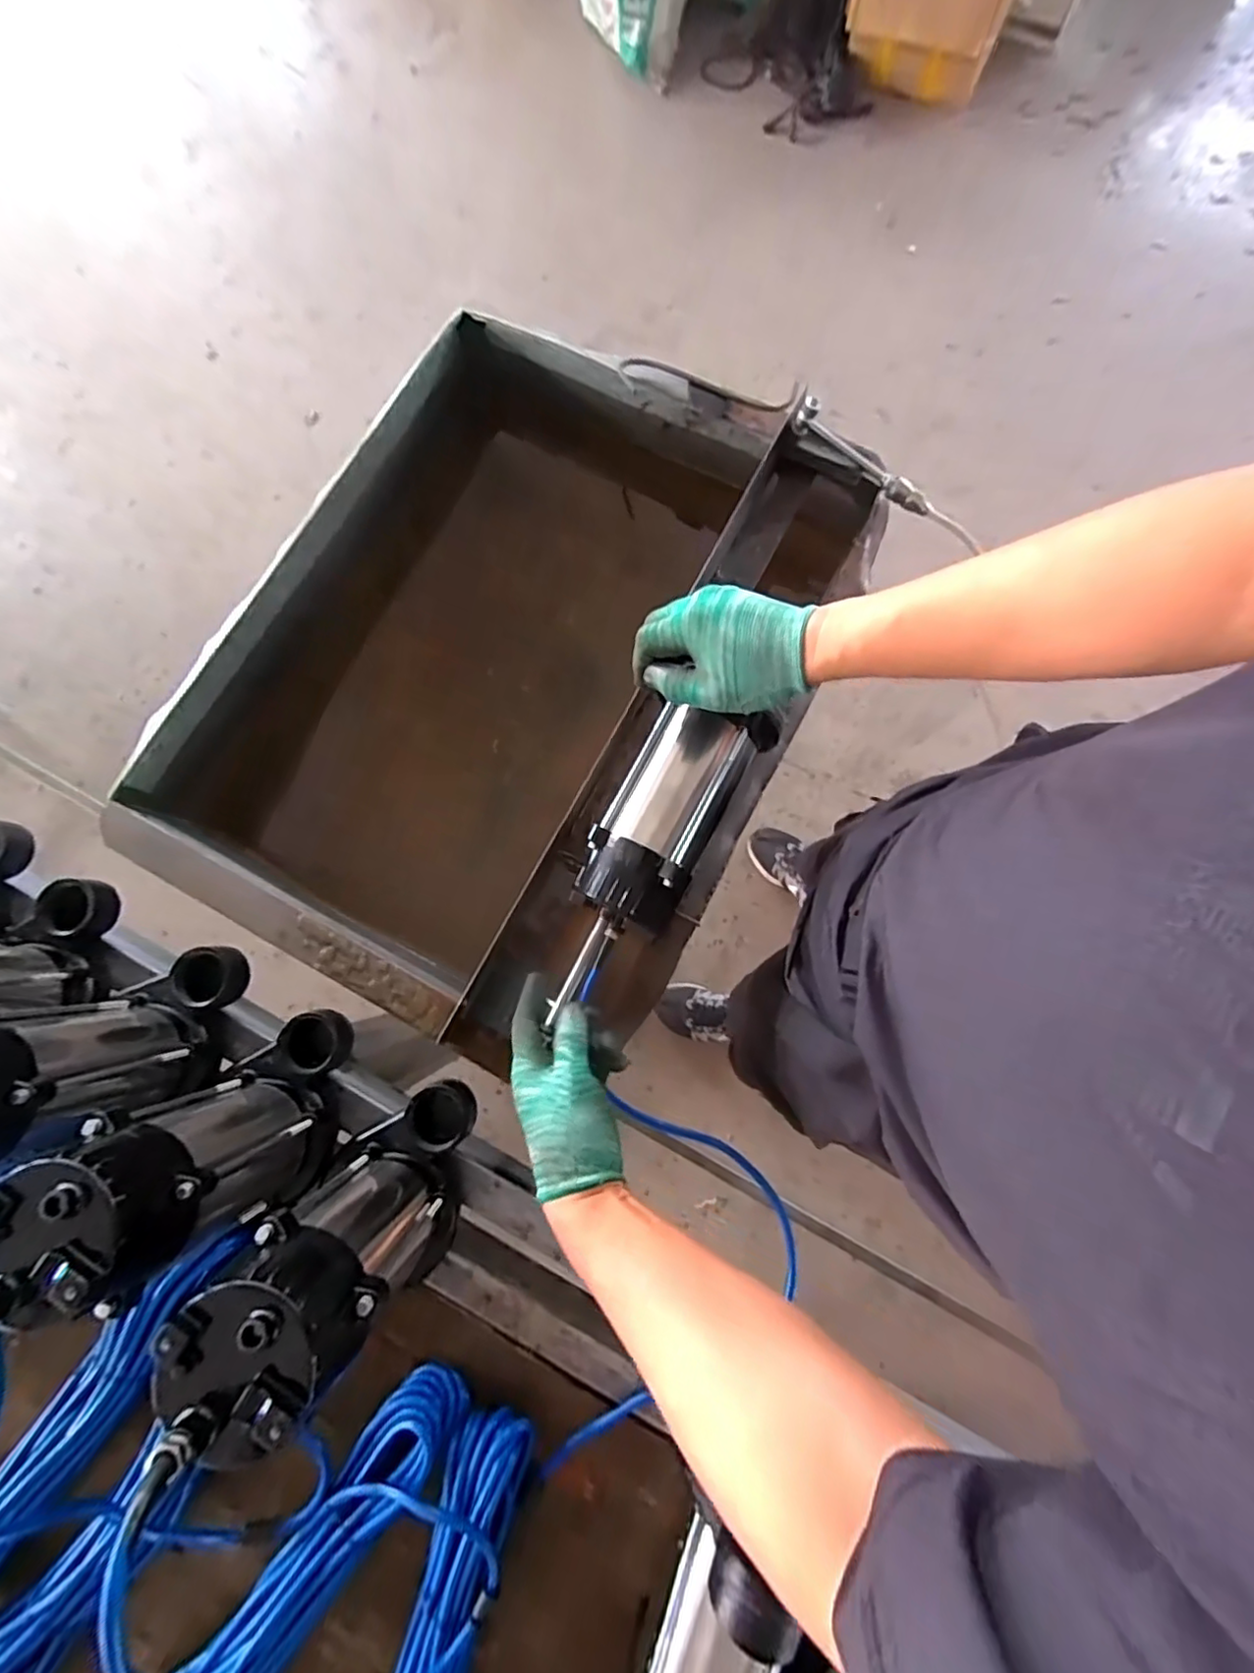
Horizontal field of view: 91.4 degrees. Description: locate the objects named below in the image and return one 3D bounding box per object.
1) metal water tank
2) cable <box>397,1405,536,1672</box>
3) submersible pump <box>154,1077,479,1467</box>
[{"bbox_3d":[-0.123,-0.180,0.739,0.596,0.231,0.732,28,81,6],"label":"metal water tank"},{"bbox_3d":[-0.159,0.635,0.459,0.078,0.057,0.359,17,80,4],"label":"cable"},{"bbox_3d":[-0.183,0.273,0.434,0.113,0.240,0.143,38,82,8],"label":"submersible pump"}]

